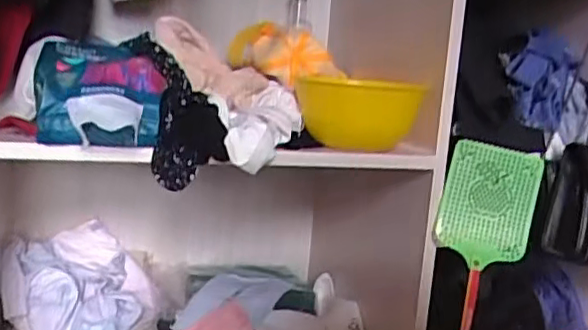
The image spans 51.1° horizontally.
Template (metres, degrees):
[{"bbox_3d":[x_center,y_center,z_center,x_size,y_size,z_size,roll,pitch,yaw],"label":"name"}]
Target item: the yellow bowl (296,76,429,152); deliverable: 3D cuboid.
[{"bbox_3d":[0.098,-0.074,0.922,0.183,0.102,0.221,5,10,6],"label":"yellow bowl"}]

